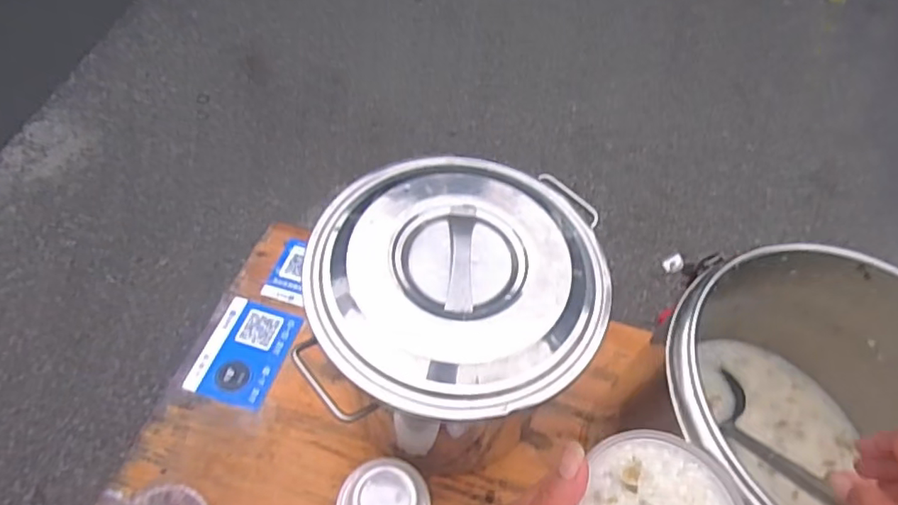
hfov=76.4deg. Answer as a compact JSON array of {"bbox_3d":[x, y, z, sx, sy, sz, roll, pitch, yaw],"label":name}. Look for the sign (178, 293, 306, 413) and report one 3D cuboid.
[{"bbox_3d":[-0.308,0.148,0.857,0.121,0.005,0.155,17,56,7],"label":"sign"}]

